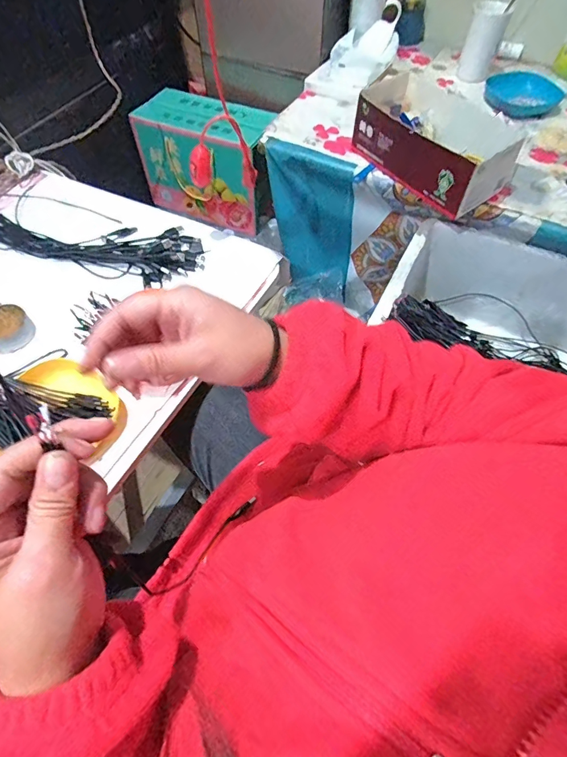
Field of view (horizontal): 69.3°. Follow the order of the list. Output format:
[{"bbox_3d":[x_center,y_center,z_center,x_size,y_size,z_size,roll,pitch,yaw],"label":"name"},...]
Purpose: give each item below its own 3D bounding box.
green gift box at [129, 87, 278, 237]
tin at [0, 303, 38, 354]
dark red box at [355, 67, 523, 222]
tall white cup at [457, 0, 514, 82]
[{"bbox_3d":[-0.185,-0.556,1.064,0.319,0.236,0.183,28,62,15],"label":"green gift box"},{"bbox_3d":[-0.373,-0.066,0.552,0.057,0.031,0.061,0,58,0],"label":"tin"},{"bbox_3d":[0.256,-0.395,0.692,0.159,0.090,0.264,-35,65,-20],"label":"dark red box"},{"bbox_3d":[0.428,-0.722,0.878,0.066,0.129,0.071,13,59,7],"label":"tall white cup"}]

